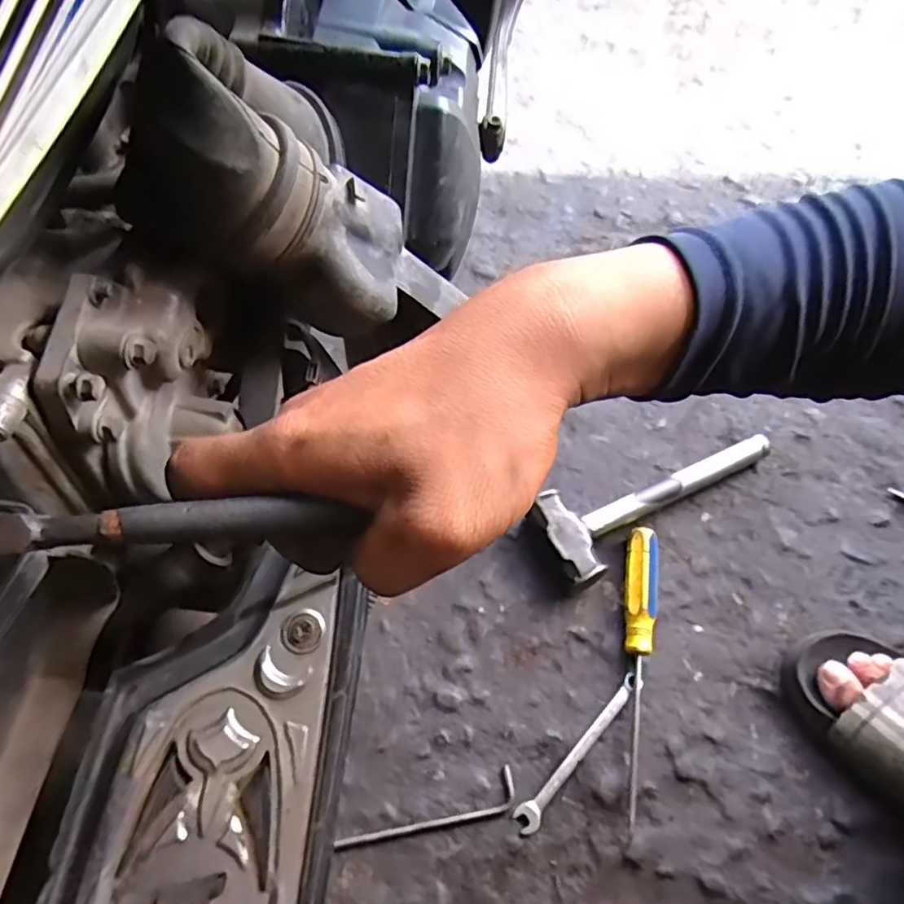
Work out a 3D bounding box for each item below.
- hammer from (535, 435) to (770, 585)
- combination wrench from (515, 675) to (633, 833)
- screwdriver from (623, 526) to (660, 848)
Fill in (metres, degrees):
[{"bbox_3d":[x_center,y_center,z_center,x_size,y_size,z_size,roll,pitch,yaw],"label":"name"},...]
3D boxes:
[{"bbox_3d":[0.206,0.048,0.622,0.257,0.042,0.089,-20,66,-13],"label":"hammer"},{"bbox_3d":[0.106,0.247,0.521,0.020,0.011,0.153,39,67,15],"label":"combination wrench"},{"bbox_3d":[0.159,0.189,0.544,0.030,0.027,0.251,12,63,3],"label":"screwdriver"}]

